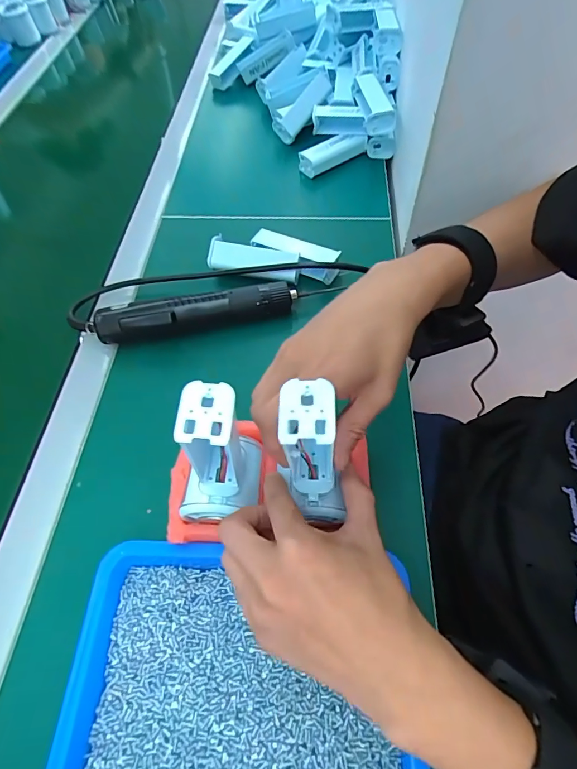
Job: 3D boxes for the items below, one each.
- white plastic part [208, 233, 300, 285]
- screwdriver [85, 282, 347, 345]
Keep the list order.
[{"bbox_3d":[-0.038,-0.134,0.447,0.099,0.023,0.030,15,60,12],"label":"white plastic part"},{"bbox_3d":[-0.074,-0.077,0.421,0.240,0.031,0.027,-10,58,-3],"label":"screwdriver"}]

